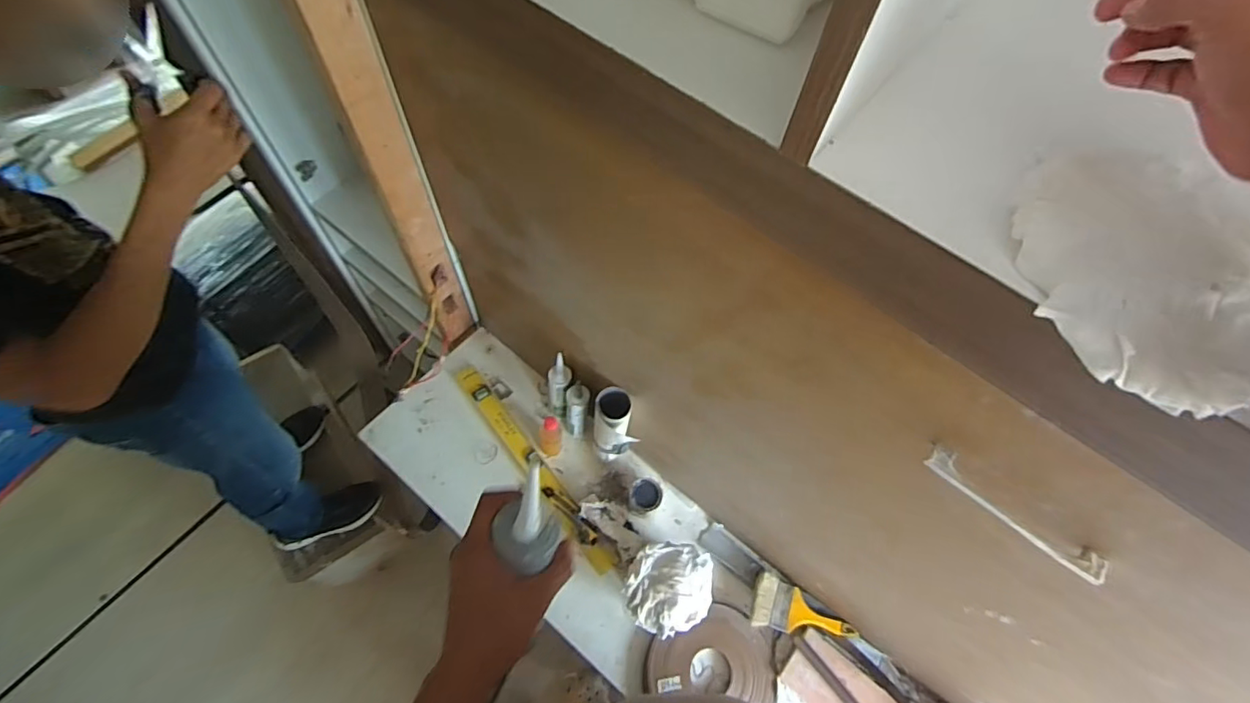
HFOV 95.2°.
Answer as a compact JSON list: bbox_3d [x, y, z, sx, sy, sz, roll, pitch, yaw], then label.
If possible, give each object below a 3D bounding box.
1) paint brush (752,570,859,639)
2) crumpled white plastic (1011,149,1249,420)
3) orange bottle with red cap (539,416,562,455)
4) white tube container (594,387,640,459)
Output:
[{"bbox_3d":[0.381,0.555,1.209,0.215,0.020,0.103,17,63,5],"label":"paint brush"},{"bbox_3d":[0.304,-0.053,0.340,0.140,0.020,0.175,11,63,2],"label":"crumpled white plastic"},{"bbox_3d":[-0.168,0.191,1.289,0.055,0.166,0.052,-6,64,-6],"label":"orange bottle with red cap"},{"bbox_3d":[-0.026,0.170,1.226,0.079,0.258,0.094,-9,64,-8],"label":"white tube container"}]

